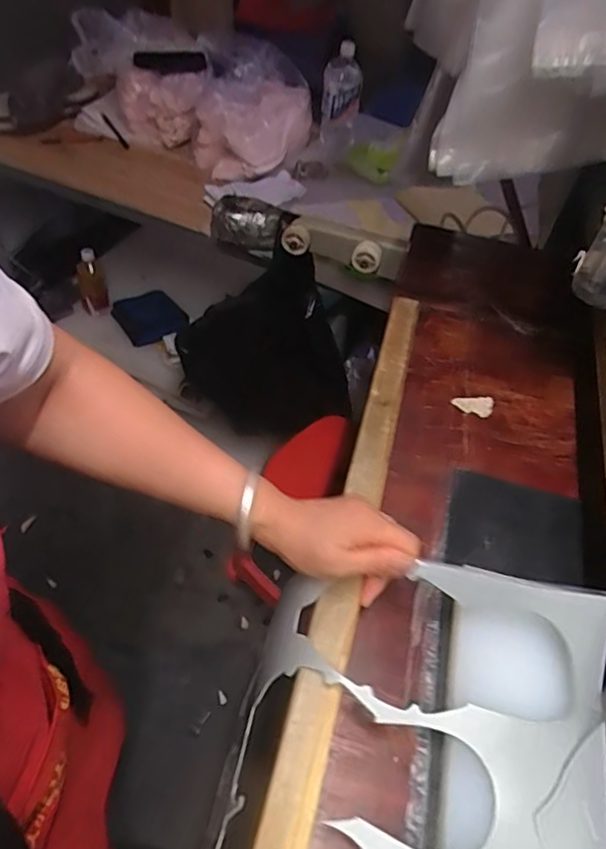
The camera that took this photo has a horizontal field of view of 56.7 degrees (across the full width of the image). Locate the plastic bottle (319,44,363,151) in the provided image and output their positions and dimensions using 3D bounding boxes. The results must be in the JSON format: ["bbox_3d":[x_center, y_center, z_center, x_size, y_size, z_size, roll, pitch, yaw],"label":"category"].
[{"bbox_3d":[0.080,-0.698,1.203,0.082,0.207,0.082,9,51,1],"label":"plastic bottle"}]

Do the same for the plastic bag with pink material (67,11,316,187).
[{"bbox_3d":[-0.256,-0.722,1.222,0.527,0.183,0.282,21,52,11],"label":"plastic bag with pink material"}]

